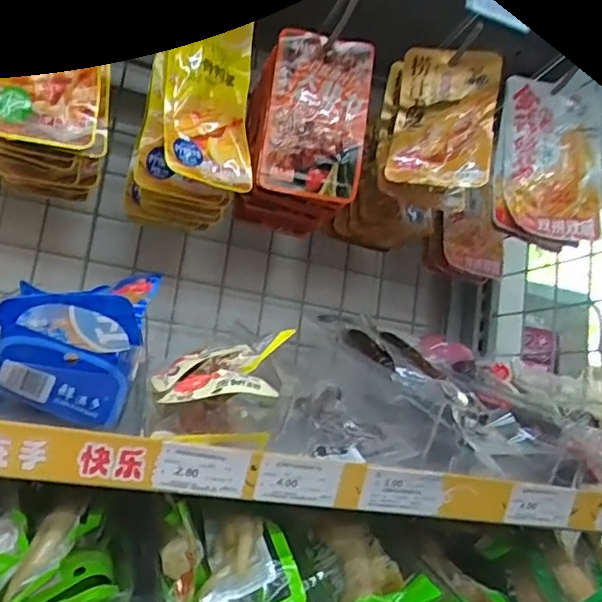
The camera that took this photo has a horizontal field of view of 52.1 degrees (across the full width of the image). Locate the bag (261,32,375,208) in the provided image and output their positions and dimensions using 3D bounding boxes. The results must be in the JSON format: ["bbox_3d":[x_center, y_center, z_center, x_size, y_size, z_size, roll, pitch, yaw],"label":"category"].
[{"bbox_3d":[0.016,-0.171,0.561,0.094,0.150,0.019,7,-11,0],"label":"bag"}]

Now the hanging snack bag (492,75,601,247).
[{"bbox_3d":[0.241,-0.134,0.594,0.103,0.156,0.033,10,-11,-18],"label":"hanging snack bag"}]

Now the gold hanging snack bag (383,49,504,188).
[{"bbox_3d":[0.128,-0.166,0.555,0.092,0.132,0.031,4,-11,17],"label":"gold hanging snack bag"}]

